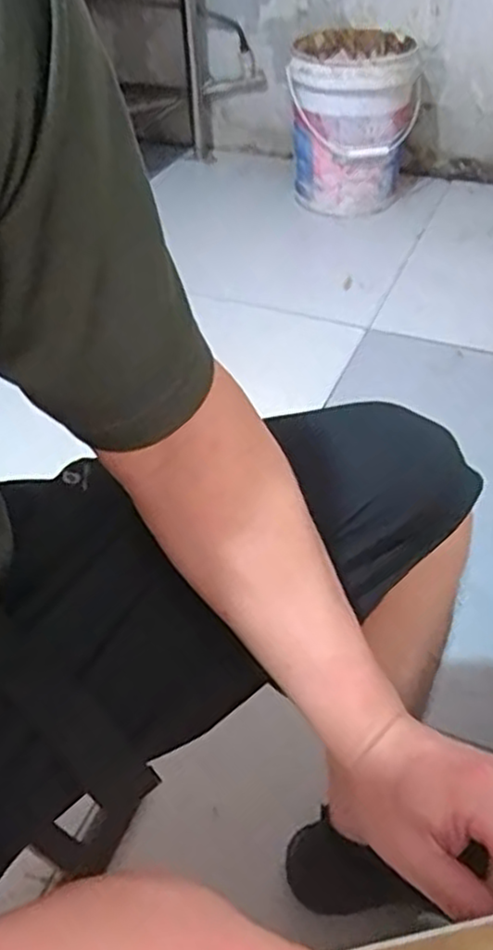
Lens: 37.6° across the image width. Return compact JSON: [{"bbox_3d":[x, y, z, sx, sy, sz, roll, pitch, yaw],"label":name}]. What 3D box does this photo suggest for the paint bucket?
[{"bbox_3d":[0.255,-0.837,1.746,0.284,0.346,0.311,5,43,8],"label":"paint bucket"}]

